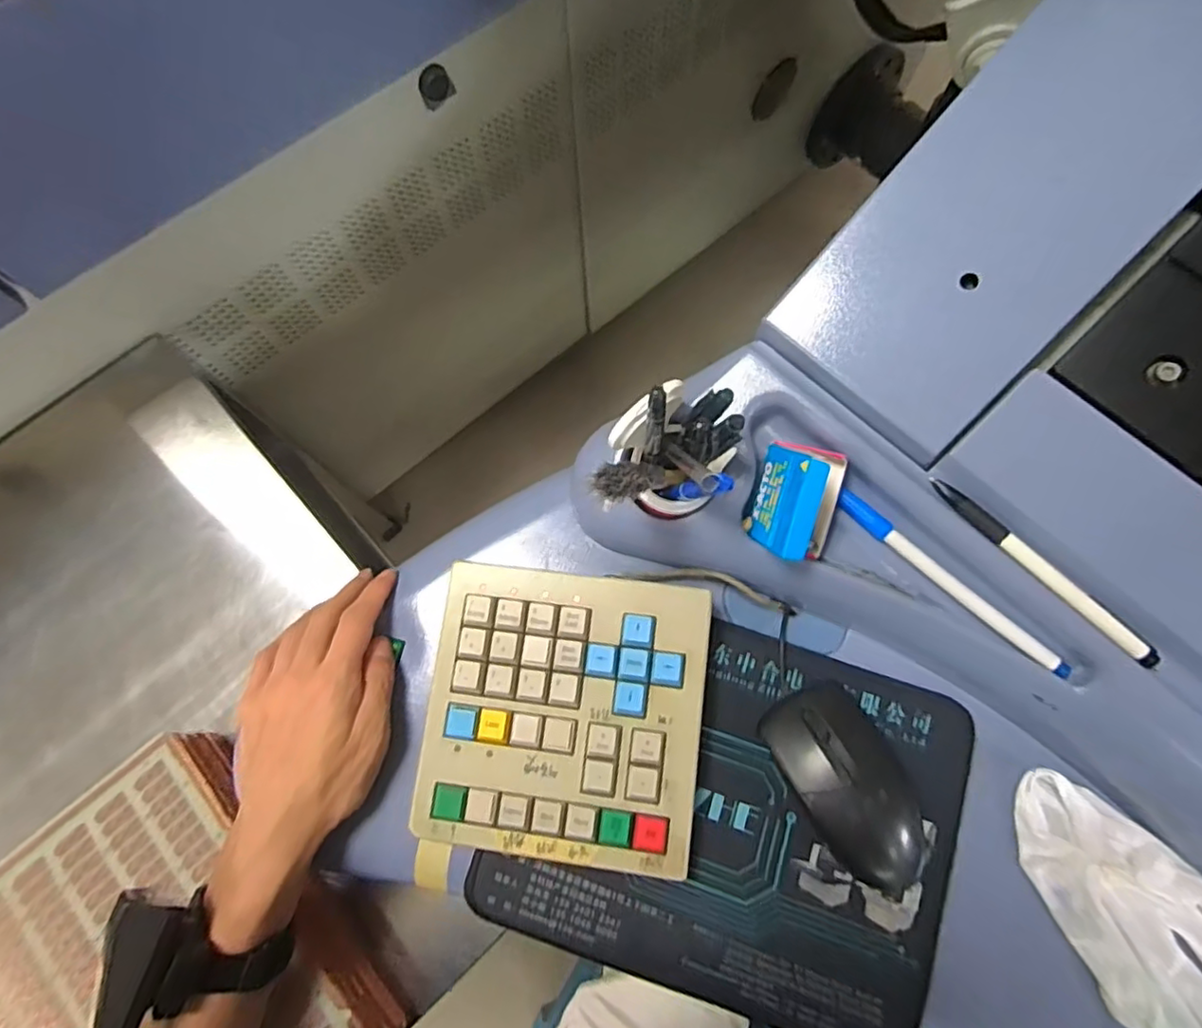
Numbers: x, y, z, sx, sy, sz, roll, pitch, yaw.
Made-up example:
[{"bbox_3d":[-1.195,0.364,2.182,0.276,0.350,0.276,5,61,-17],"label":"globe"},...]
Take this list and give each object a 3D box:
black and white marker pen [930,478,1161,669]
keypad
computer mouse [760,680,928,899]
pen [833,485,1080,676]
[{"bbox_3d":[0.229,0.028,0.336,0.010,0.008,0.131,-43,76,-10],"label":"black and white marker pen"},{"bbox_3d":[-0.021,0.115,0.371,0.152,0.033,0.152,6,74,4],"label":"keypad"},{"bbox_3d":[0.142,0.151,0.356,0.062,0.033,0.114,-29,74,-6],"label":"computer mouse"},{"bbox_3d":[0.191,0.038,0.354,0.143,0.009,0.012,43,79,13],"label":"pen"}]

